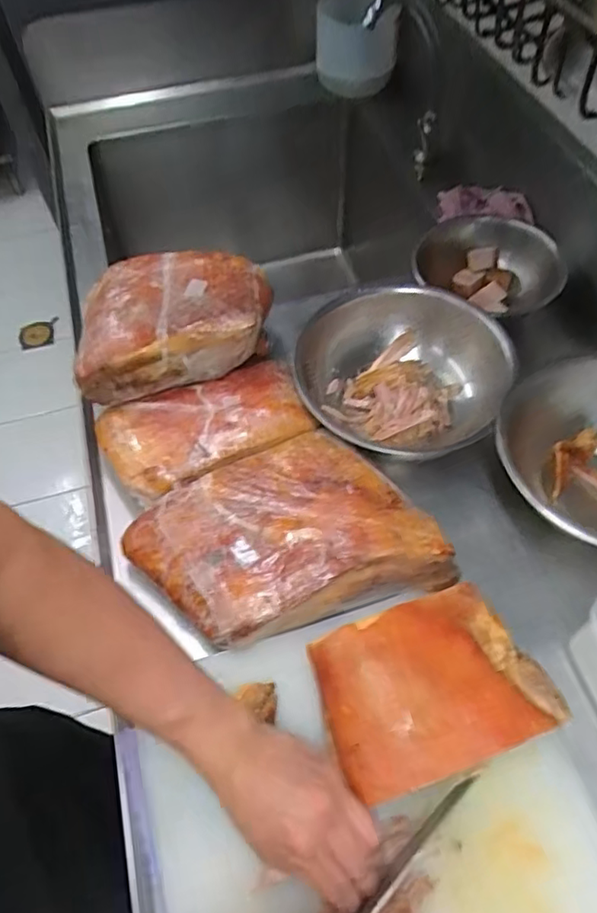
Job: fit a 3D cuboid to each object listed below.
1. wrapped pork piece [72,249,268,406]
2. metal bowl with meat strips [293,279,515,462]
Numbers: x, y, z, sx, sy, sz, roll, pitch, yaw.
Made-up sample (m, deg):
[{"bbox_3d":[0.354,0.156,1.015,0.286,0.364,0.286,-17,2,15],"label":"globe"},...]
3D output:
[{"bbox_3d":[-0.143,-0.163,0.681,0.218,0.074,0.157,-12,58,-6],"label":"wrapped pork piece"},{"bbox_3d":[0.115,-0.091,0.690,0.233,0.090,0.204,11,58,8],"label":"metal bowl with meat strips"}]

